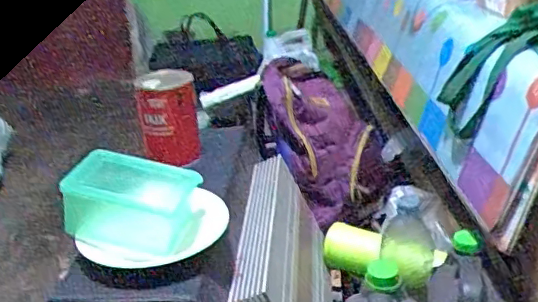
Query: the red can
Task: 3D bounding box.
[{"bbox_3d":[-0.183,-0.053,1.053,0.105,0.172,0.090,-10,25,-10],"label":"red can"}]

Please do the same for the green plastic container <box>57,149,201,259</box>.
[{"bbox_3d":[-0.182,0.062,0.782,0.158,0.092,0.126,2,26,15],"label":"green plastic container"}]

